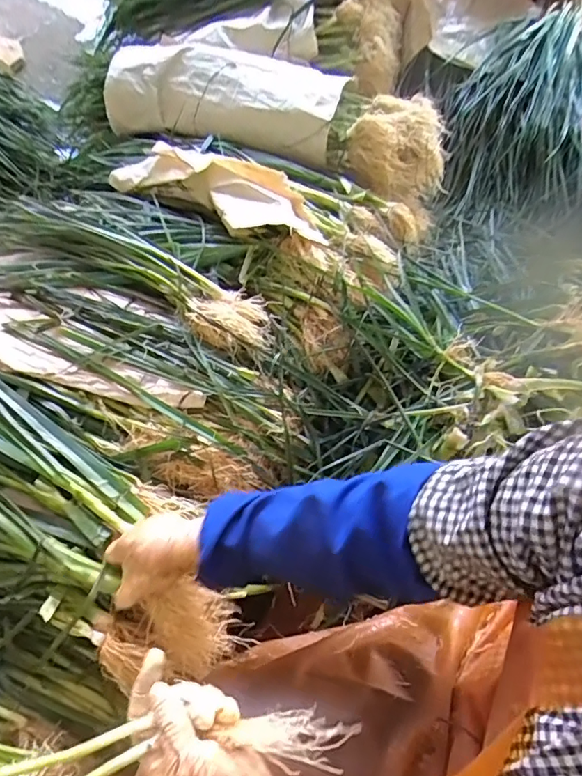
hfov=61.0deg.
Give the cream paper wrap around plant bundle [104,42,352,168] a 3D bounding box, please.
[{"bbox_3d":[-0.154,-0.664,1.133,0.540,0.130,0.216,12,60,8],"label":"cream paper wrap around plant bundle"}]

